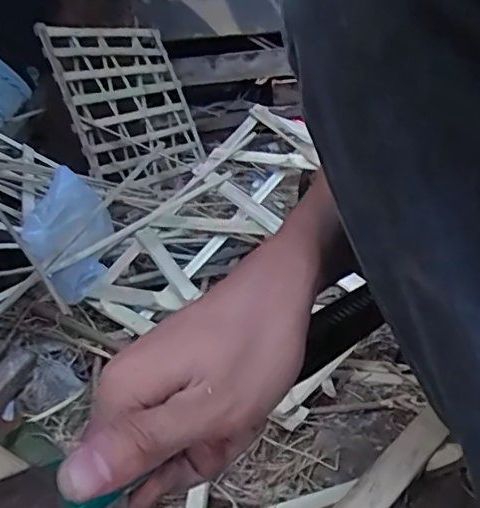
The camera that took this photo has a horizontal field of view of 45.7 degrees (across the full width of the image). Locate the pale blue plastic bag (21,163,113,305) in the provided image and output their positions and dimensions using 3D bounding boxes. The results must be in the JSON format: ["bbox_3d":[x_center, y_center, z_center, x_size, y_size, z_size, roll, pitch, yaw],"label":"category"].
[{"bbox_3d":[-0.268,-0.027,0.915,0.044,0.195,0.200,4,22,16],"label":"pale blue plastic bag"}]

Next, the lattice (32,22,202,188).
[{"bbox_3d":[-0.310,-0.423,1.599,0.032,0.438,0.513,-8,16,33],"label":"lattice"}]

